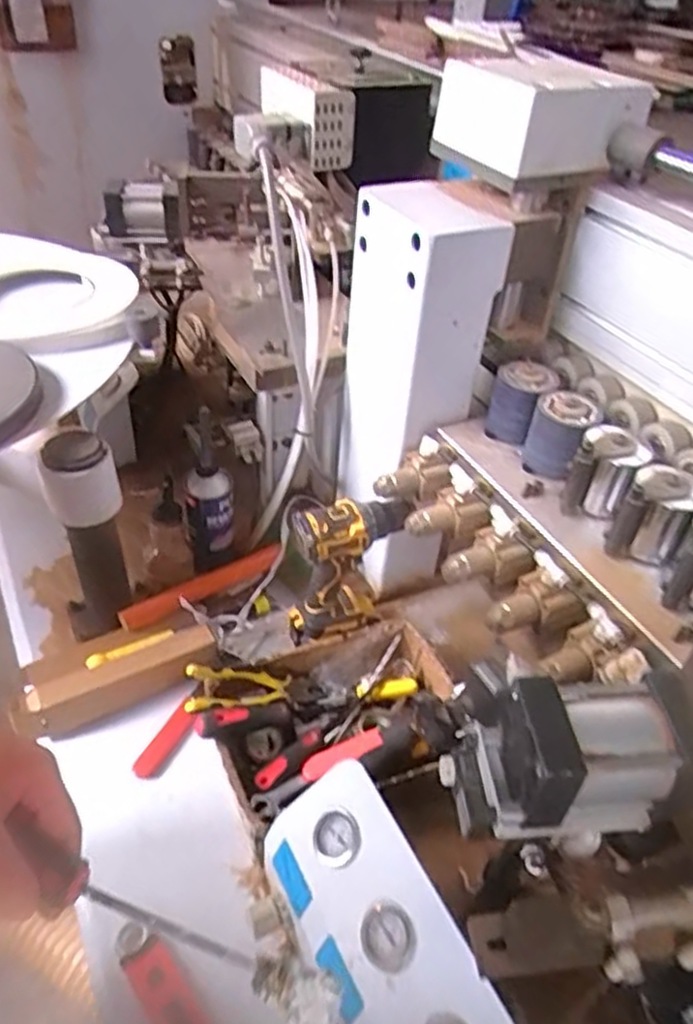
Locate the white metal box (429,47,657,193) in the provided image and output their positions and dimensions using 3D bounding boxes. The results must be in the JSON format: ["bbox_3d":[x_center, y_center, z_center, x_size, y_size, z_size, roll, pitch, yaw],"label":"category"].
[{"bbox_3d":[0.190,-0.402,0.729,0.131,0.089,0.188,-13,45,-19],"label":"white metal box"}]

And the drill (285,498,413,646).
[{"bbox_3d":[0.004,0.072,0.873,0.144,0.196,0.061,-9,43,-16],"label":"drill"}]

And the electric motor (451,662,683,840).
[{"bbox_3d":[0.146,0.173,0.489,0.140,0.094,0.086,6,41,1],"label":"electric motor"}]

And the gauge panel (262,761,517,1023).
[{"bbox_3d":[0.045,0.390,0.555,0.147,0.035,0.364,-44,50,8],"label":"gauge panel"}]

